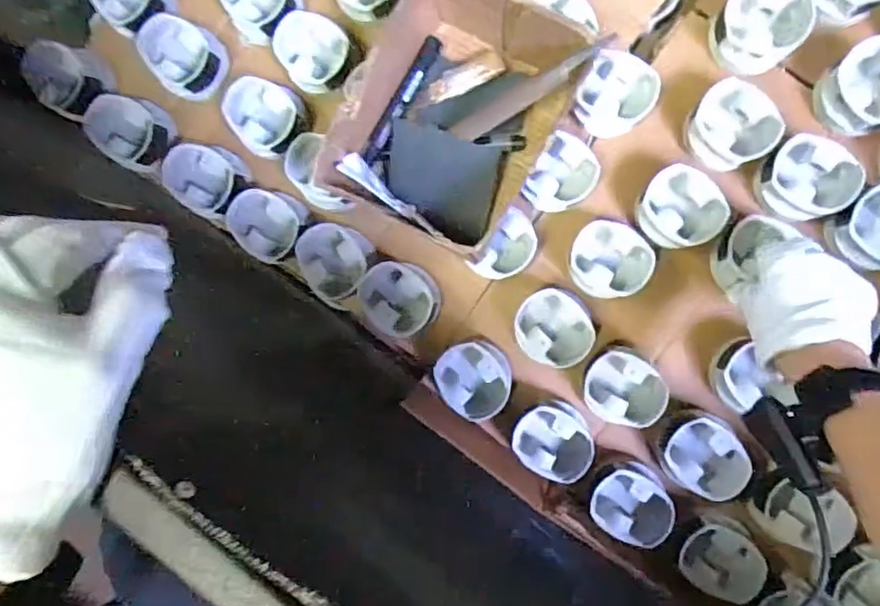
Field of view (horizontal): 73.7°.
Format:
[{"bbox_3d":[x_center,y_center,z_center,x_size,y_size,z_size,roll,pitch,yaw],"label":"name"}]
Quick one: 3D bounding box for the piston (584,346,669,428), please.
[{"bbox_3d":[0.181,0.082,0.580,0.077,0.036,0.074,0,90,7],"label":"piston"}]

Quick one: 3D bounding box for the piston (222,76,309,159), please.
[{"bbox_3d":[-0.182,-0.196,0.629,0.075,0.062,0.072,0,90,7],"label":"piston"}]

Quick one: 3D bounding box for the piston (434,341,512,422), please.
[{"bbox_3d":[0.036,0.078,0.599,0.073,0.045,0.076,0,90,7],"label":"piston"}]

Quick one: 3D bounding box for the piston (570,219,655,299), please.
[{"bbox_3d":[0.168,-0.043,0.581,0.079,0.039,0.077,0,90,7],"label":"piston"}]

